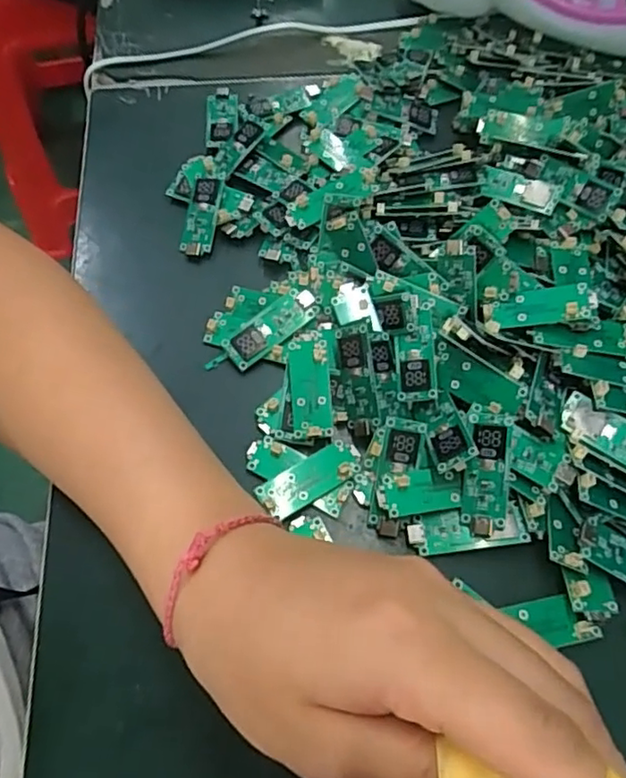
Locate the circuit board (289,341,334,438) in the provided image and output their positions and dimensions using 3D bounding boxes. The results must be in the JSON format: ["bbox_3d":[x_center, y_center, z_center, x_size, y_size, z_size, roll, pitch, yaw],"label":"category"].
[{"bbox_3d":[-0.001,0.000,0.287,0.018,0.006,0.047,-5,77,-1],"label":"circuit board"}]

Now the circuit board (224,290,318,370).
[{"bbox_3d":[-0.021,-0.031,0.305,0.051,0.005,0.019,-36,86,-6],"label":"circuit board"}]

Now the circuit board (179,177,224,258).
[{"bbox_3d":[-0.062,-0.097,0.338,0.018,0.006,0.047,9,79,6],"label":"circuit board"}]

